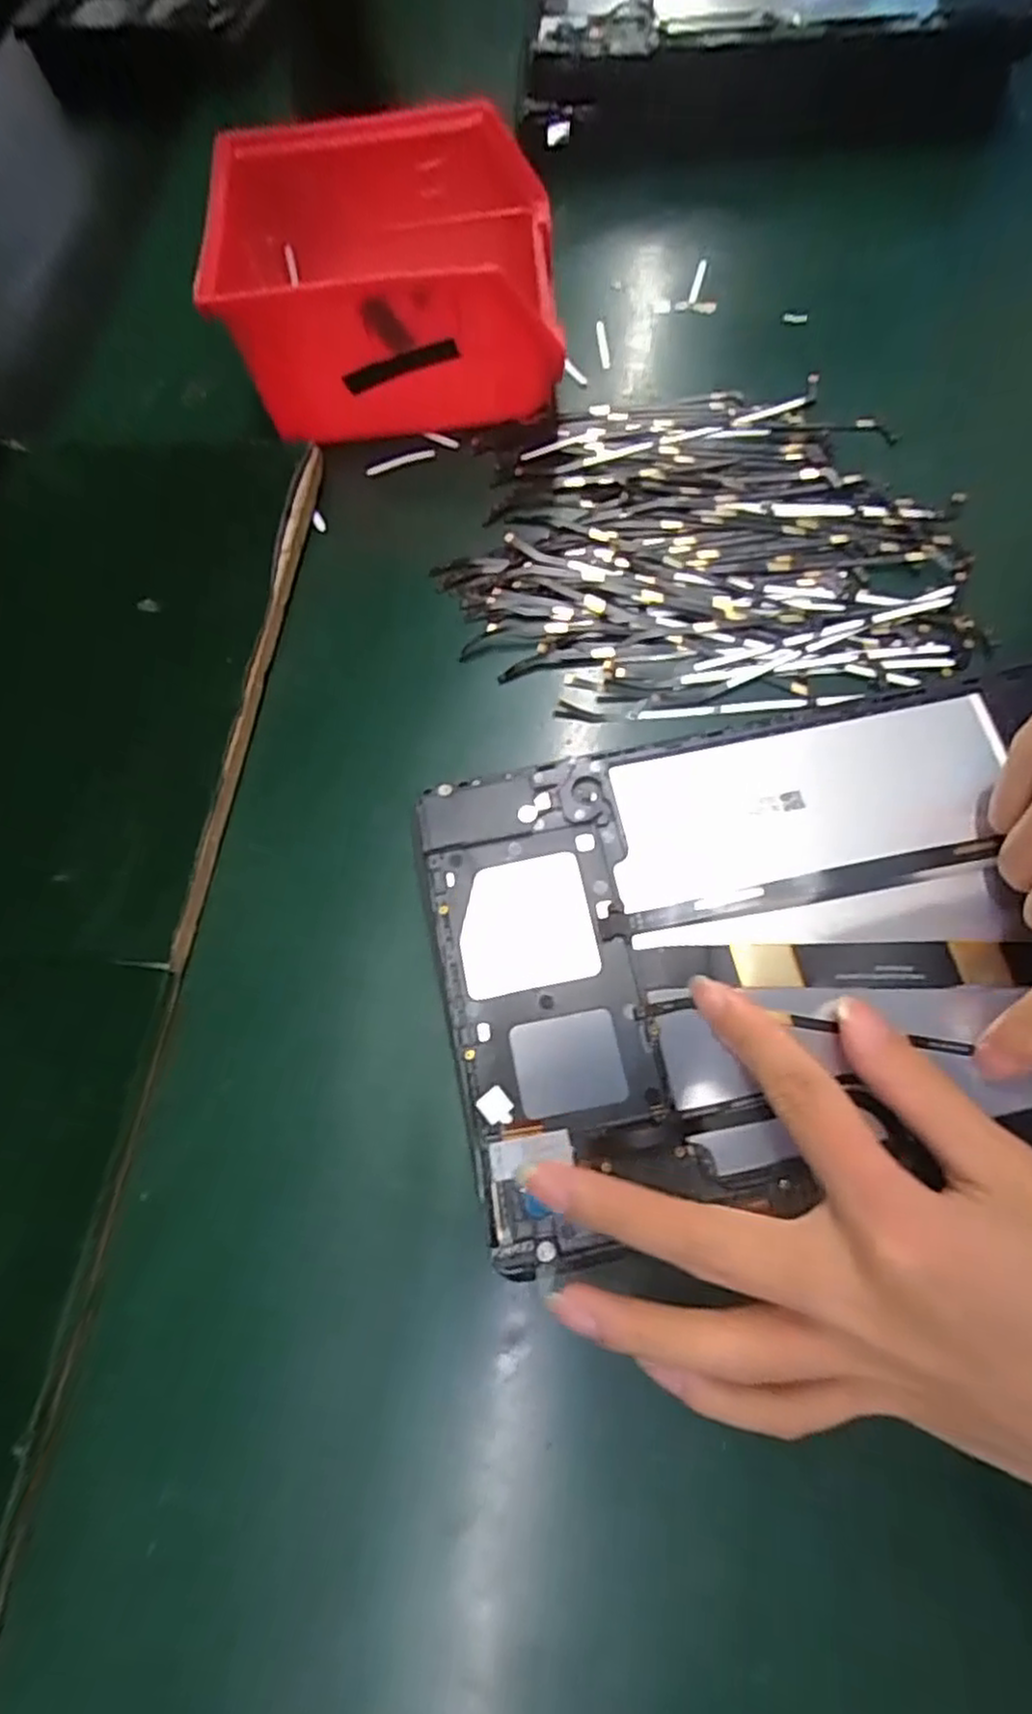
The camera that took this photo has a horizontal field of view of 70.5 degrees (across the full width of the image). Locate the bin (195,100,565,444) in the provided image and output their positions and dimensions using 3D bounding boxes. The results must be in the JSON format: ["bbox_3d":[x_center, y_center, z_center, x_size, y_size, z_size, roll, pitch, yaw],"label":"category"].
[{"bbox_3d":[-0.058,-0.248,0.318,0.149,0.067,0.105,-2,70,2],"label":"bin"}]

